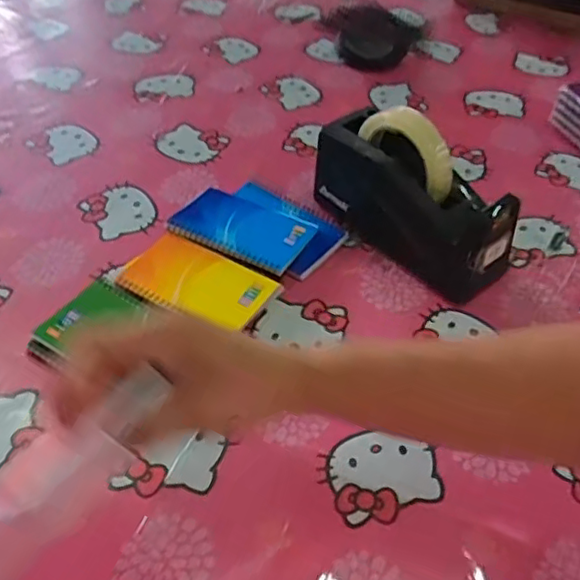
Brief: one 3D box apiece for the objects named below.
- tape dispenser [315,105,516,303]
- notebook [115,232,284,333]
[{"bbox_3d":[0.119,-0.096,0.595,0.075,0.131,0.200,-31,55,-28],"label":"tape dispenser"},{"bbox_3d":[-0.083,-0.006,0.574,0.131,0.016,0.079,22,49,18],"label":"notebook"}]

